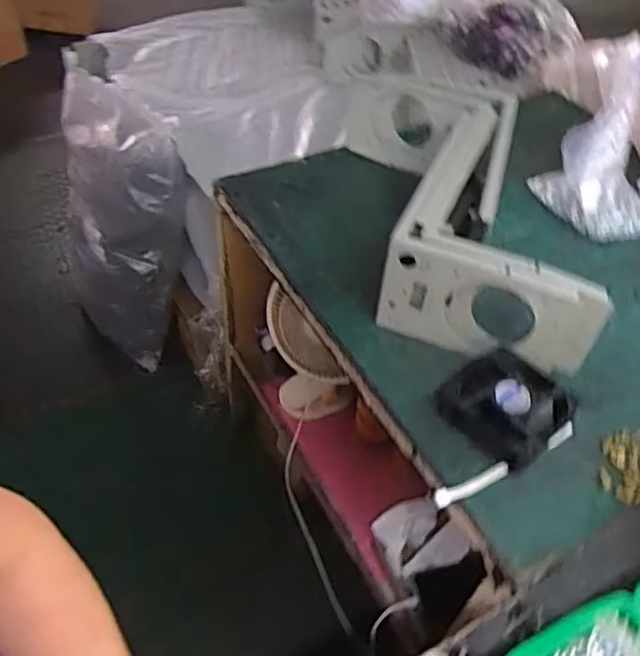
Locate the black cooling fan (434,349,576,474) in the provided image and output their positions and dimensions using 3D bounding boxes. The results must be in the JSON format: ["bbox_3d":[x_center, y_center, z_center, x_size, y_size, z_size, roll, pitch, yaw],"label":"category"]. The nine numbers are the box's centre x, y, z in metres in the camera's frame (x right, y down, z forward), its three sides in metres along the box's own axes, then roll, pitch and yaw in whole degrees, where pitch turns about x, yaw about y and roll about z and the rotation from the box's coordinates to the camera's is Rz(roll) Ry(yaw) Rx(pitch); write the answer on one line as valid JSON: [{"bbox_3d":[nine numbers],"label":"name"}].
[{"bbox_3d":[0.226,0.090,0.775,0.130,0.044,0.137,-33,58,-27],"label":"black cooling fan"}]

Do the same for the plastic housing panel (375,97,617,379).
[{"bbox_3d":[0.264,-0.130,0.884,0.258,0.168,0.337,19,51,14],"label":"plastic housing panel"}]

